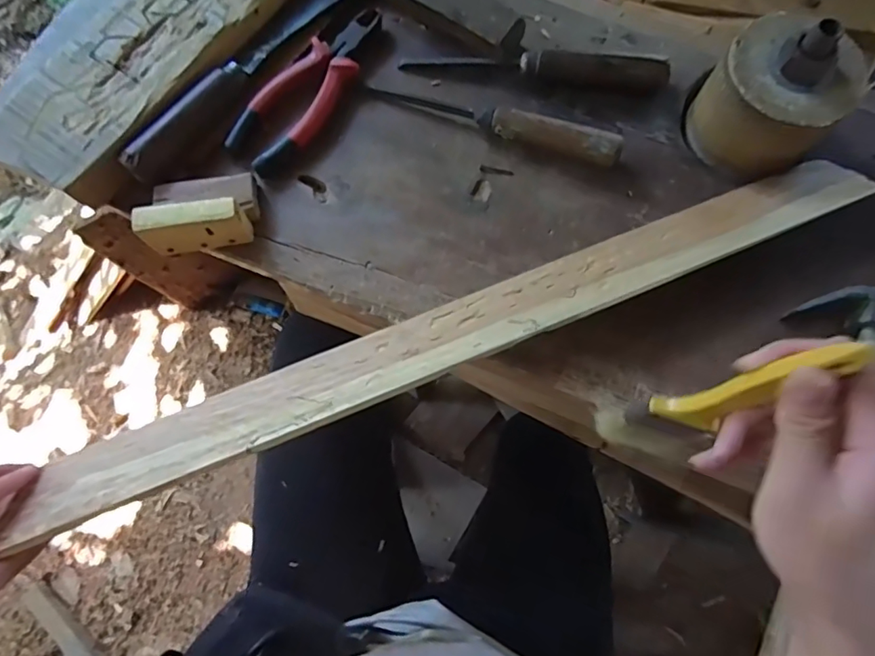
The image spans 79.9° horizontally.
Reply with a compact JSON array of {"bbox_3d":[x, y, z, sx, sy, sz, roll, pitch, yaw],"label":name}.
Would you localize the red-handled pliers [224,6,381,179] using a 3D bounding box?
[{"bbox_3d":[-0.112,-0.219,0.467,0.061,0.013,0.192,31,77,7],"label":"red-handled pliers"}]

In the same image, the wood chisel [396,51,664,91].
[{"bbox_3d":[0.085,-0.230,0.463,0.228,0.030,0.023,7,76,1],"label":"wood chisel"}]

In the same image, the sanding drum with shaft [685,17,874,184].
[{"bbox_3d":[0.267,-0.182,0.416,0.100,0.097,0.091,35,78,8],"label":"sanding drum with shaft"}]

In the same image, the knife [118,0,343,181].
[{"bbox_3d":[-0.173,-0.225,0.457,0.023,0.026,0.253,36,78,8],"label":"knife"}]

